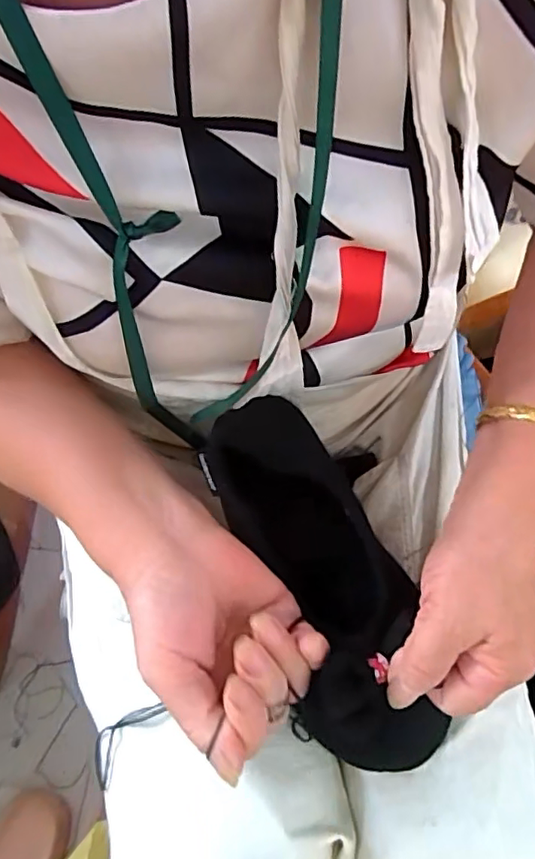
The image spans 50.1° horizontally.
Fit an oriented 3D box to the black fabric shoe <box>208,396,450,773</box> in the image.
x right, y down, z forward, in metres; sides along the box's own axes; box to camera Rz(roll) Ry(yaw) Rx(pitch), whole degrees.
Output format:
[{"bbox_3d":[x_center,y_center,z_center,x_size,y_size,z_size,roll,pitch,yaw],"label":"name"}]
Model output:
[{"bbox_3d":[0.033,0.080,0.323,0.078,0.039,0.213,-21,74,-8],"label":"black fabric shoe"}]

